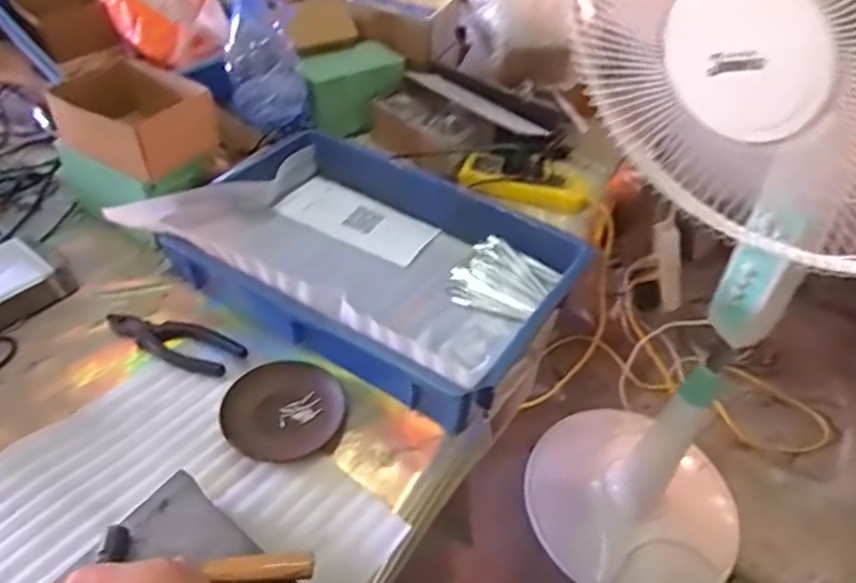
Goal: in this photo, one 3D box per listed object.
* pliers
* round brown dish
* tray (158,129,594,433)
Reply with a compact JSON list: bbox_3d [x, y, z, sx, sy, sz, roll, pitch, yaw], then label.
[{"bbox_3d":[-0.276,0.053,0.671,0.163,0.027,0.048,19,48,15],"label":"pliers"},{"bbox_3d":[-0.143,0.115,0.610,0.109,0.013,0.111,1,46,-1],"label":"round brown dish"},{"bbox_3d":[-0.066,-0.044,0.722,0.429,0.101,0.279,28,51,22],"label":"tray"}]

